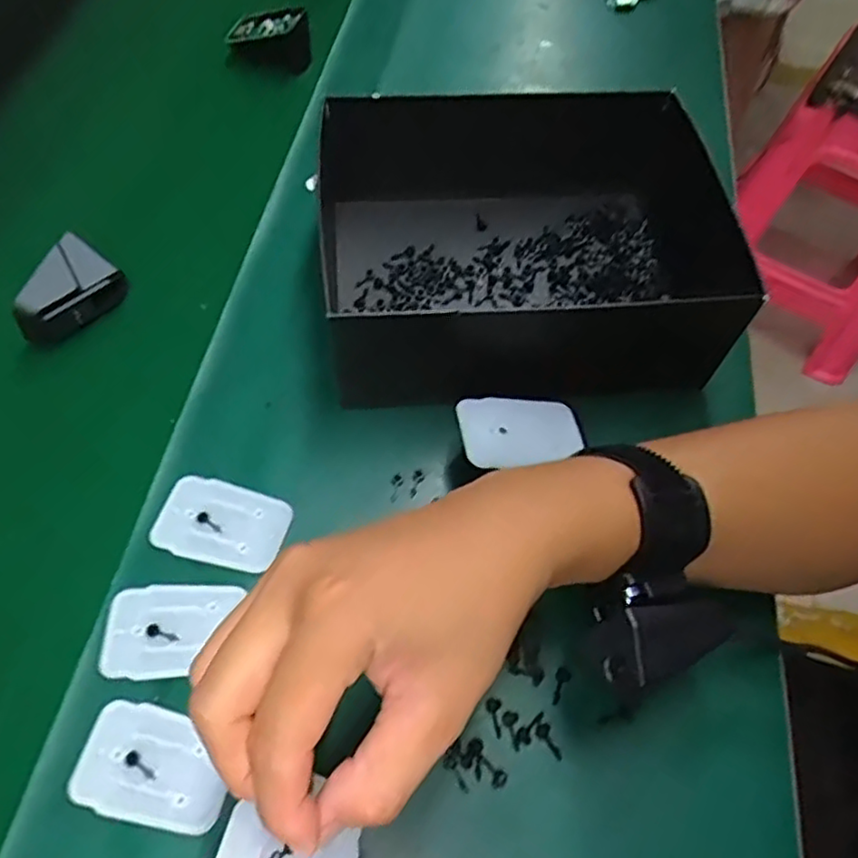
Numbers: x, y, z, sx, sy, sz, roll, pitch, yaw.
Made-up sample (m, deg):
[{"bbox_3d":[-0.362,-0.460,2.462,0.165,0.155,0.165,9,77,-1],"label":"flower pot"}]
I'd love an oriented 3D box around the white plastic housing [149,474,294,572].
[{"bbox_3d":[-0.111,0.050,0.363,0.069,0.004,0.044,15,60,6],"label":"white plastic housing"}]

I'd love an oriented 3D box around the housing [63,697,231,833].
[{"bbox_3d":[-0.123,0.151,0.302,0.069,0.004,0.044,15,60,6],"label":"housing"}]

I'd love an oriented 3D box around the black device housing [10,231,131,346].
[{"bbox_3d":[-0.229,-0.084,0.426,0.031,0.039,0.066,28,62,13],"label":"black device housing"}]

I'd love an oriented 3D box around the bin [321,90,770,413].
[{"bbox_3d":[0.053,-0.117,0.427,0.237,0.084,0.195,-4,60,-5],"label":"bin"}]

